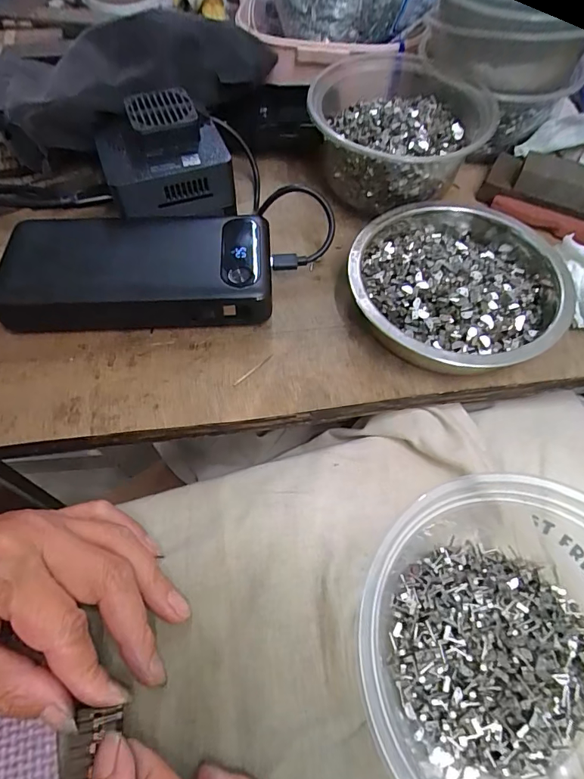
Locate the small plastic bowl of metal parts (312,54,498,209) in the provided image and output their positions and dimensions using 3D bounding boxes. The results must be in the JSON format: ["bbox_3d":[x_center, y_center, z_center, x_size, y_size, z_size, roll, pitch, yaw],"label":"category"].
[{"bbox_3d":[0.068,-0.171,0.302,0.110,0.056,0.107,1,60,-1],"label":"small plastic bowl of metal parts"}]

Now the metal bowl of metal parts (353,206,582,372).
[{"bbox_3d":[0.097,-0.062,0.260,0.122,0.030,0.122,1,60,-1],"label":"metal bowl of metal parts"}]

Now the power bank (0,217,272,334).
[{"bbox_3d":[-0.090,-0.072,0.267,0.151,0.027,0.071,-1,60,-2],"label":"power bank"}]

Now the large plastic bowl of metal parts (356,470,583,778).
[{"bbox_3d":[0.102,0.107,0.185,0.143,0.044,0.132,1,60,-1],"label":"large plastic bowl of metal parts"}]

